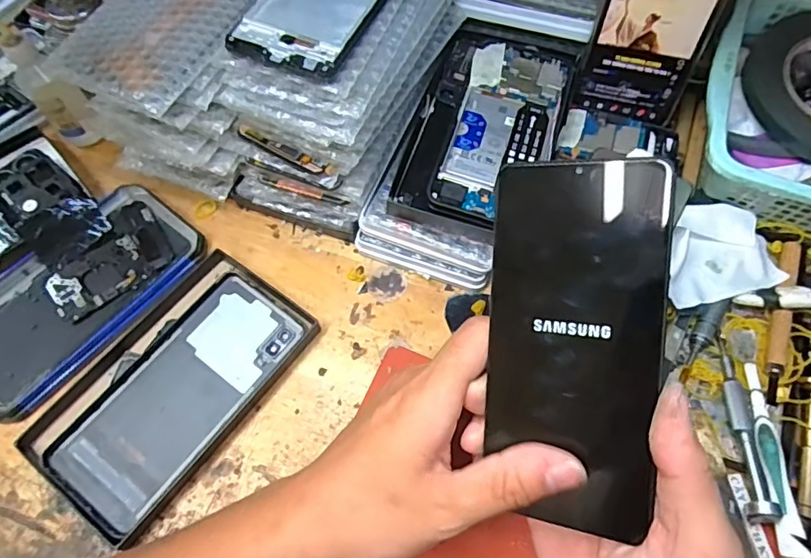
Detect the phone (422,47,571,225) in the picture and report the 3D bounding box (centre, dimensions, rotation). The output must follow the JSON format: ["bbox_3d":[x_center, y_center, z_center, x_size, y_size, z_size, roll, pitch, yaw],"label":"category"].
[{"bbox_3d":[0.072,-0.110,0.385,0.071,0.014,0.155,16,66,9],"label":"phone"}]

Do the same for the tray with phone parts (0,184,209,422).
[{"bbox_3d":[-0.233,0.011,0.378,0.102,0.011,0.175,39,71,18],"label":"tray with phone parts"}]

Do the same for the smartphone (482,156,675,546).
[{"bbox_3d":[0.073,0.029,0.234,0.072,0.008,0.160,4,97,26],"label":"smartphone"}]

